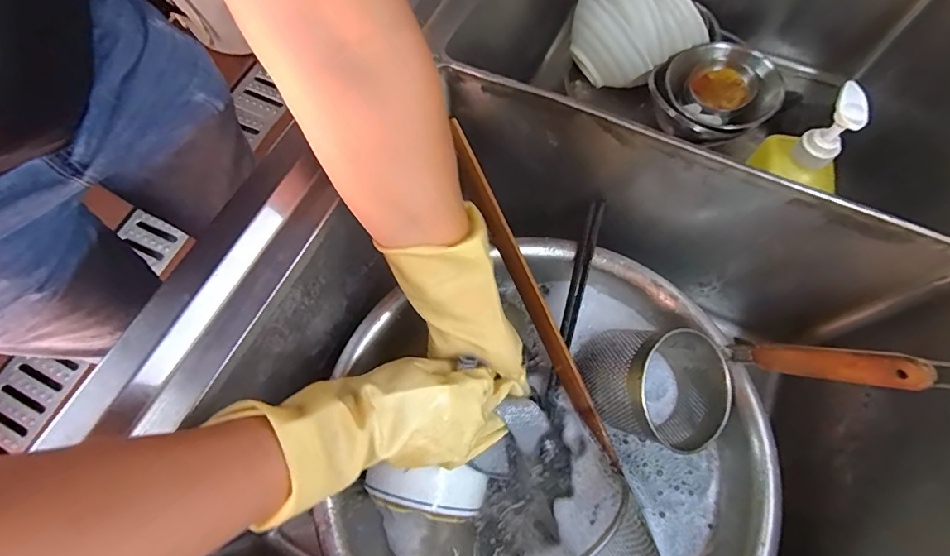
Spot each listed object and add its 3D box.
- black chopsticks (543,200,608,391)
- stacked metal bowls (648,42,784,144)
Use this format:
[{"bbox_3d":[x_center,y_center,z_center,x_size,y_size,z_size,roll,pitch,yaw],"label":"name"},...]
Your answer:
[{"bbox_3d":[0.114,0.023,0.523,0.017,0.012,0.219,14,90,4],"label":"black chopsticks"},{"bbox_3d":[0.336,-0.262,0.664,0.160,0.064,0.147,0,68,1],"label":"stacked metal bowls"}]

